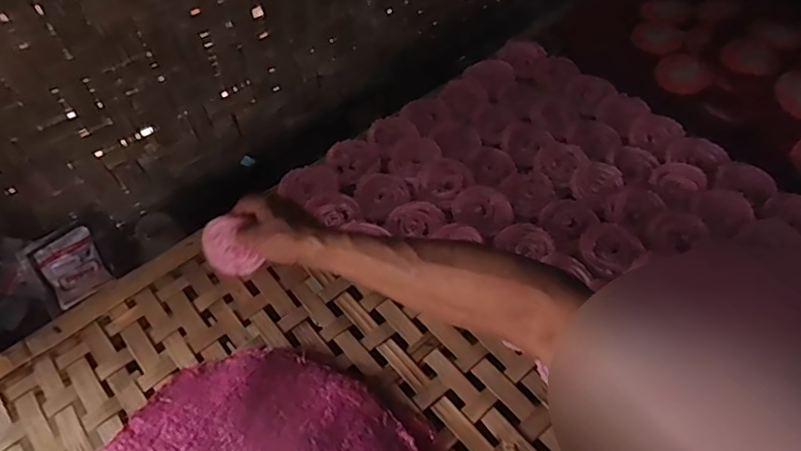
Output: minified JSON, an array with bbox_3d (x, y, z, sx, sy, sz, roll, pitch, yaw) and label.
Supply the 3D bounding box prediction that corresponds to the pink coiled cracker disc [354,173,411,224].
[{"bbox_3d":[-0.026,-0.039,0.710,0.065,0.015,0.072,38,64,26],"label":"pink coiled cracker disc"}]

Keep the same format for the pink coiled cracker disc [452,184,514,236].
[{"bbox_3d":[0.105,-0.019,0.684,0.075,0.012,0.067,32,62,23],"label":"pink coiled cracker disc"}]

